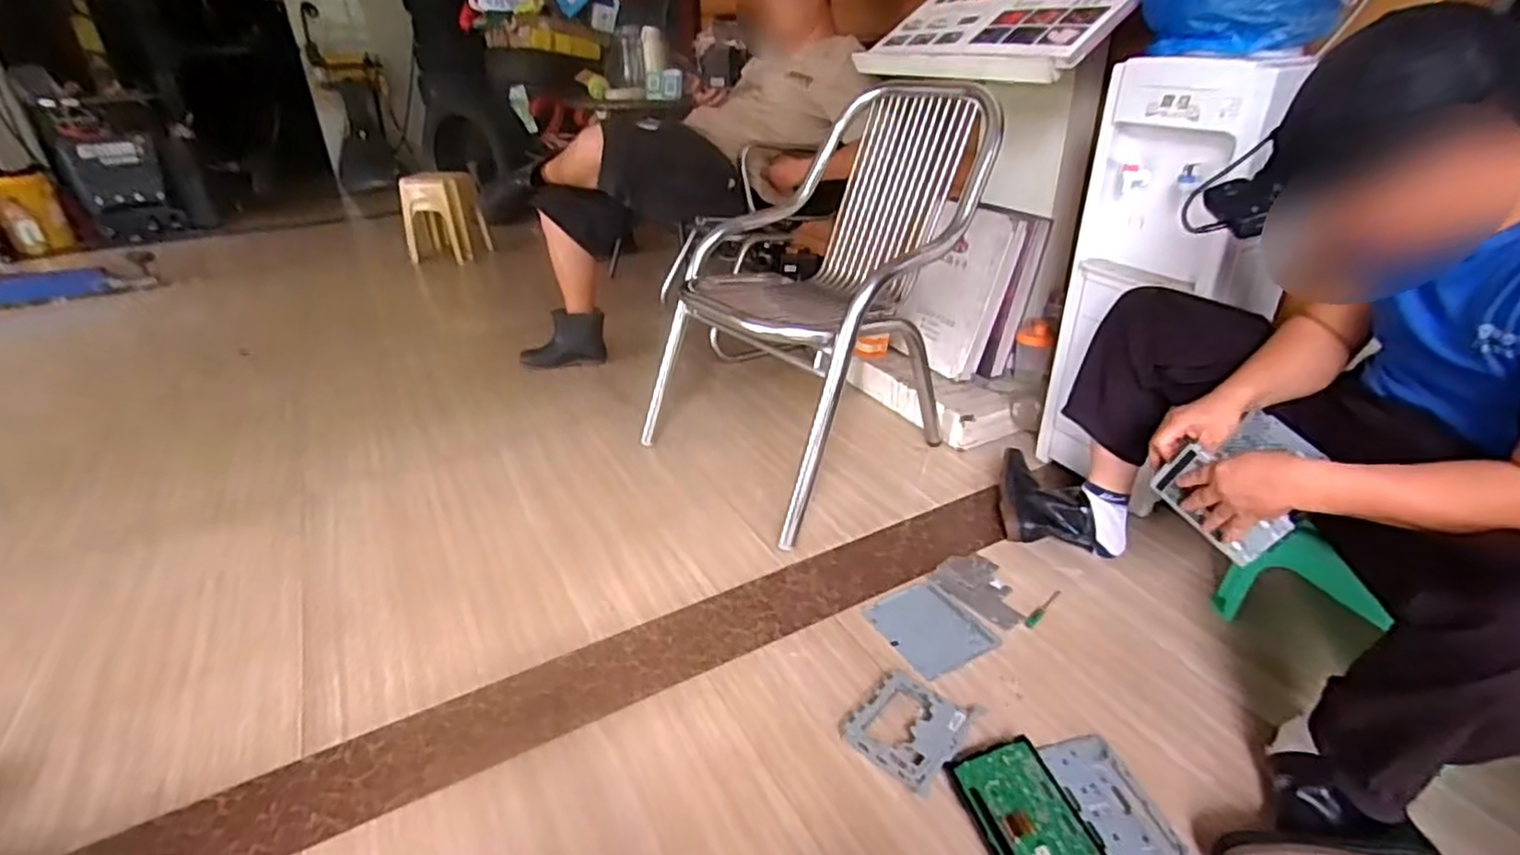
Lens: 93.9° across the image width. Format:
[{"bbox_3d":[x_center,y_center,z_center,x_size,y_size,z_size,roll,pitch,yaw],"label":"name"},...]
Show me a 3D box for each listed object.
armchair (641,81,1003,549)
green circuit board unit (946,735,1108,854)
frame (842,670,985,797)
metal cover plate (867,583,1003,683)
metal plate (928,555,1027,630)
[{"bbox_3d":[0.118,-0.307,1.554,0.681,0.733,0.590,-23,36,-34],"label":"armchair"},{"bbox_3d":[0.333,0.474,0.854,0.131,0.031,0.202,-8,28,-10],"label":"green circuit board unit"},{"bbox_3d":[0.205,0.414,0.985,0.140,0.014,0.158,13,32,40],"label":"frame"},{"bbox_3d":[0.284,0.332,1.186,0.141,0.011,0.188,-25,34,-17],"label":"metal cover plate"},{"bbox_3d":[0.394,0.281,1.247,0.115,0.006,0.179,-19,33,-28],"label":"metal plate"}]

